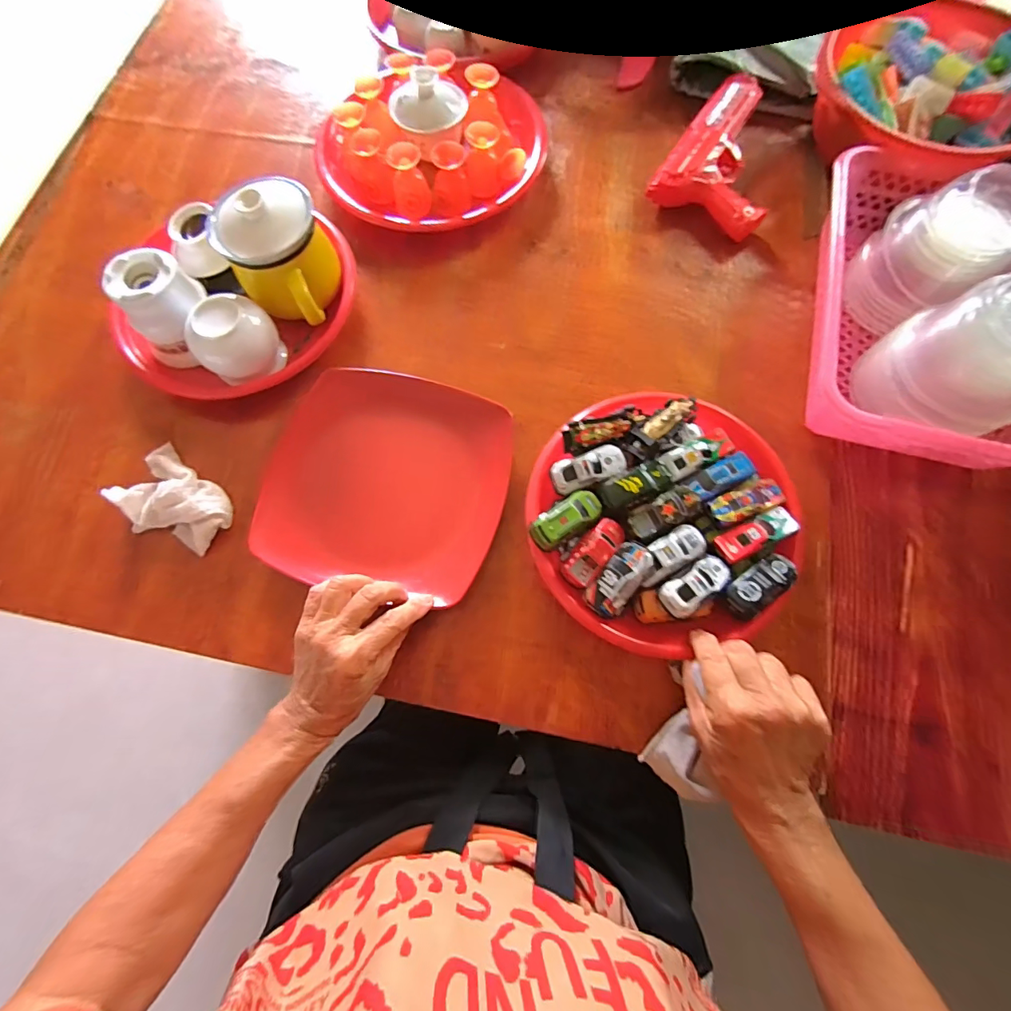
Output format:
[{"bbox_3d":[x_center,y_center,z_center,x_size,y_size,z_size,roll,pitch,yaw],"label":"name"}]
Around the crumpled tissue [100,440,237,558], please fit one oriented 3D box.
[{"bbox_3d":[-0.299,-0.003,0.418,0.101,0.036,0.069,34,77,11],"label":"crumpled tissue"}]

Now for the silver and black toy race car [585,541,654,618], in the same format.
[{"bbox_3d":[0.090,0.058,0.369,0.030,0.015,0.062,36,92,11],"label":"silver and black toy race car"}]

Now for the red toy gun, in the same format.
[{"bbox_3d":[0.256,-0.400,0.532,0.119,0.035,0.200,26,75,9],"label":"red toy gun"}]

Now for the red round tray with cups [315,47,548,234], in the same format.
[{"bbox_3d":[-0.076,-0.408,0.525,0.249,0.072,0.213,-37,76,-9],"label":"red round tray with cups"}]

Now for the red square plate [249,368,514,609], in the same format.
[{"bbox_3d":[-0.104,-0.025,0.431,0.205,0.025,0.198,10,73,4],"label":"red square plate"}]

